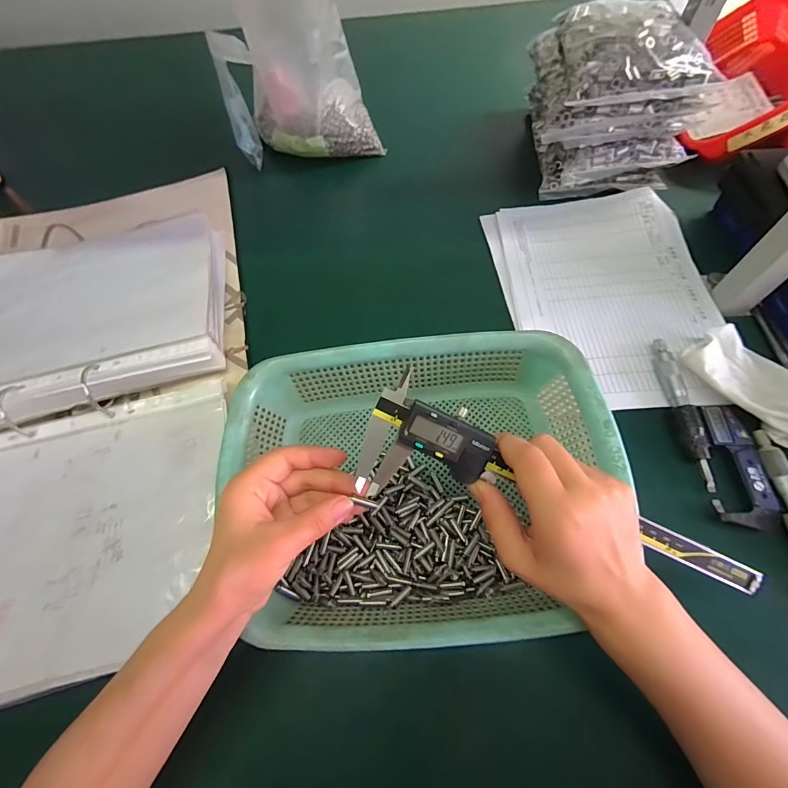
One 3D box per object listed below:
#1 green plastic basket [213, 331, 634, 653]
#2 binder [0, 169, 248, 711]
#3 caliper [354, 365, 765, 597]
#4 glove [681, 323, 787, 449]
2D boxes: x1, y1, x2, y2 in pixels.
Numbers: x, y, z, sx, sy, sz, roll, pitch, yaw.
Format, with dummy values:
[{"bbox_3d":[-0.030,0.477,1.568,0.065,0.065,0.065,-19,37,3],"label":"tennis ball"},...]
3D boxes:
[{"bbox_3d":[0.020,0.071,0.318,0.291,0.089,0.222,-7,63,0],"label":"green plastic basket"},{"bbox_3d":[-0.329,-0.028,0.426,0.307,0.055,0.590,-13,64,-3],"label":"binder"},{"bbox_3d":[0.104,0.086,0.257,0.274,0.012,0.077,30,98,-5],"label":"caliper"},{"bbox_3d":[0.350,0.007,0.348,0.063,0.036,0.169,-27,65,-9],"label":"glove"}]

